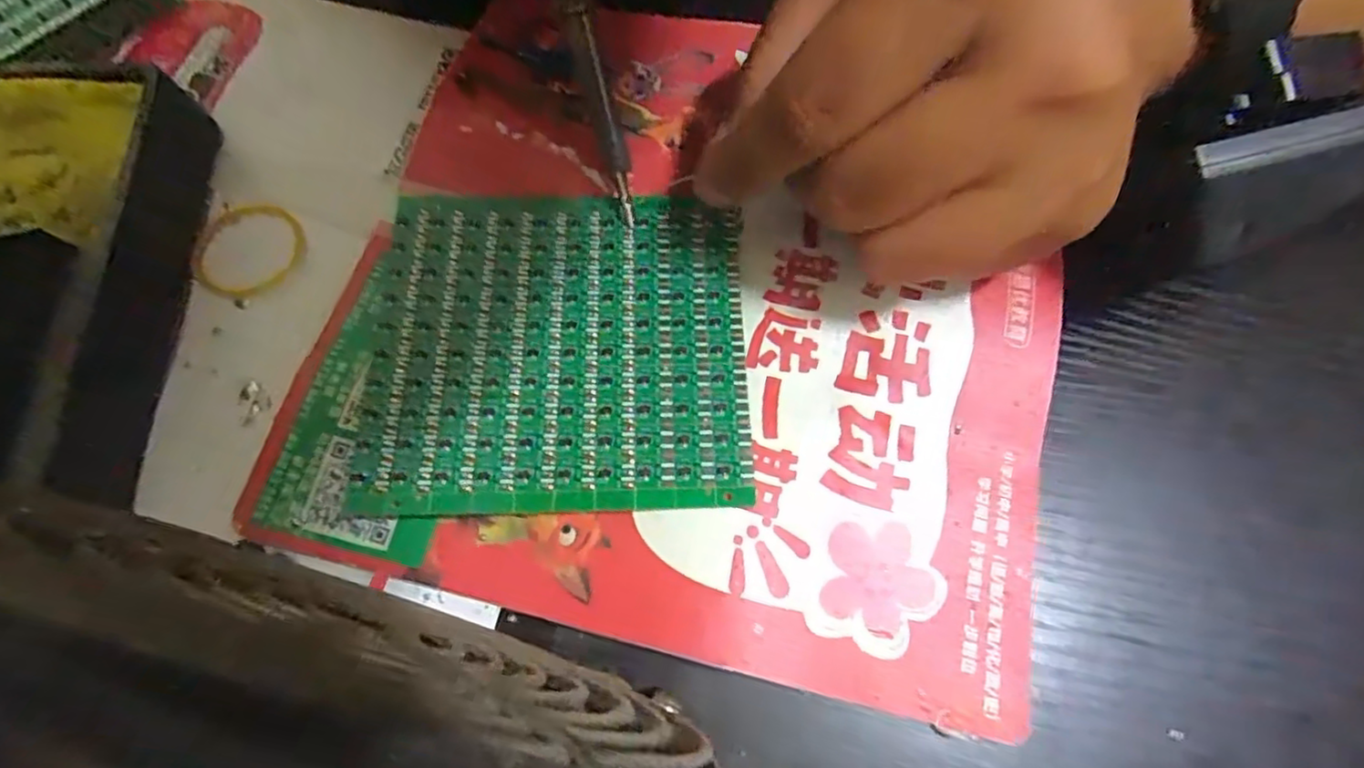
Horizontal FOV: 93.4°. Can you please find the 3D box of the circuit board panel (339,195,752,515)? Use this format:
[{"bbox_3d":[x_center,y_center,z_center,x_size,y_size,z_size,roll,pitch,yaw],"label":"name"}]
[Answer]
[{"bbox_3d":[-0.034,-0.012,0.176,0.099,0.004,0.092,-1,69,-2],"label":"circuit board panel"}]

